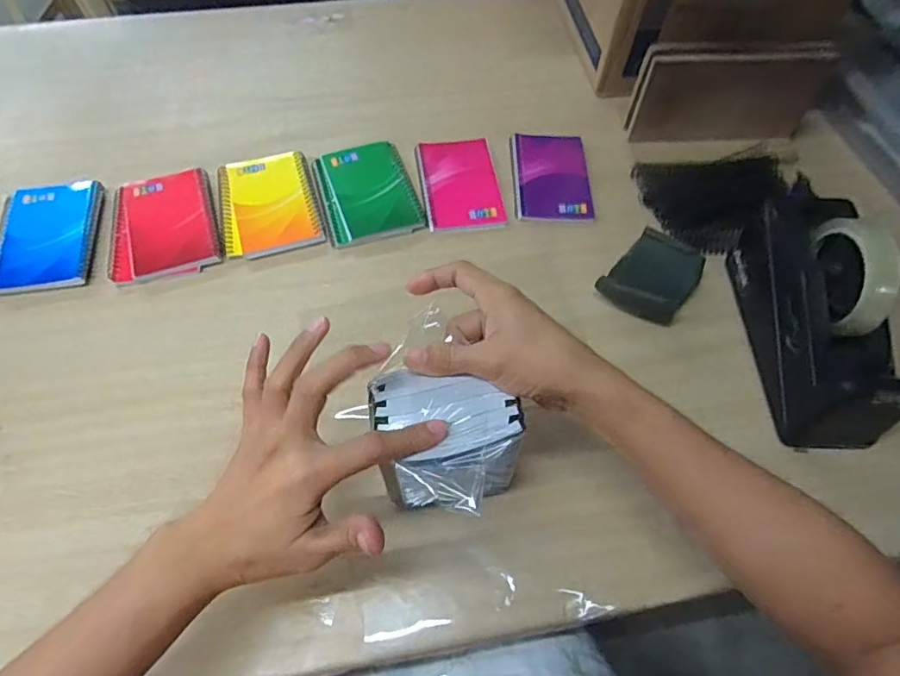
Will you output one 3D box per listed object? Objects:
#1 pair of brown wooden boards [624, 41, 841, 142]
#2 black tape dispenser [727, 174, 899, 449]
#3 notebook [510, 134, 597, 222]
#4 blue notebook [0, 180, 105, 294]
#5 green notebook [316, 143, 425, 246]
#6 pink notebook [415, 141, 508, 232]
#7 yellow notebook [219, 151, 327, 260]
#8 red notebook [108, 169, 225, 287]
[{"bbox_3d":[0.312,-0.277,0.621,0.213,0.111,0.034,-6,60,-6],"label":"pair of brown wooden boards"},{"bbox_3d":[0.307,-0.021,0.453,0.073,0.122,0.202,0,59,-2],"label":"black tape dispenser"},{"bbox_3d":[0.115,-0.185,0.621,0.084,0.008,0.133,1,59,-1],"label":"notebook"},{"bbox_3d":[-0.404,-0.103,0.549,0.096,0.014,0.137,-8,60,-6],"label":"blue notebook"},{"bbox_3d":[-0.091,-0.161,0.602,0.101,0.013,0.130,-14,61,-10],"label":"green notebook"},{"bbox_3d":[0.011,-0.176,0.613,0.085,0.008,0.139,-7,60,-6],"label":"pink notebook"},{"bbox_3d":[-0.190,-0.142,0.577,0.097,0.015,0.130,-14,61,-10],"label":"yellow notebook"},{"bbox_3d":[-0.292,-0.118,0.561,0.104,0.016,0.133,-12,60,-9],"label":"red notebook"}]

